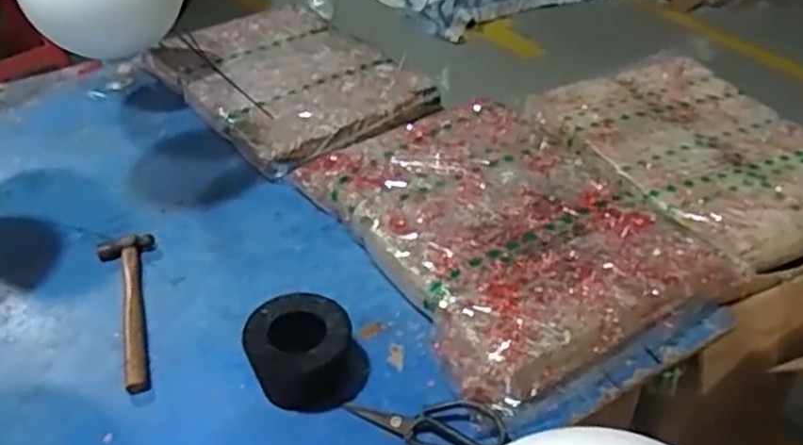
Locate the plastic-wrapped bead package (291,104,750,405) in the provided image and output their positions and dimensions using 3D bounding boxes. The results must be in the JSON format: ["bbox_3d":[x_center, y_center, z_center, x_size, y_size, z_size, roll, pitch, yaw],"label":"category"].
[{"bbox_3d":[0.128,0.000,1.006,0.364,0.059,0.509,-21,41,-22],"label":"plastic-wrapped bead package"}]

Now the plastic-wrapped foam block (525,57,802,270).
[{"bbox_3d":[0.482,-0.124,1.201,0.366,0.048,0.519,-17,41,-19],"label":"plastic-wrapped foam block"}]

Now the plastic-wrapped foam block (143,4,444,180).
[{"bbox_3d":[-0.213,-0.276,1.369,0.351,0.075,0.562,-25,42,-25],"label":"plastic-wrapped foam block"}]

